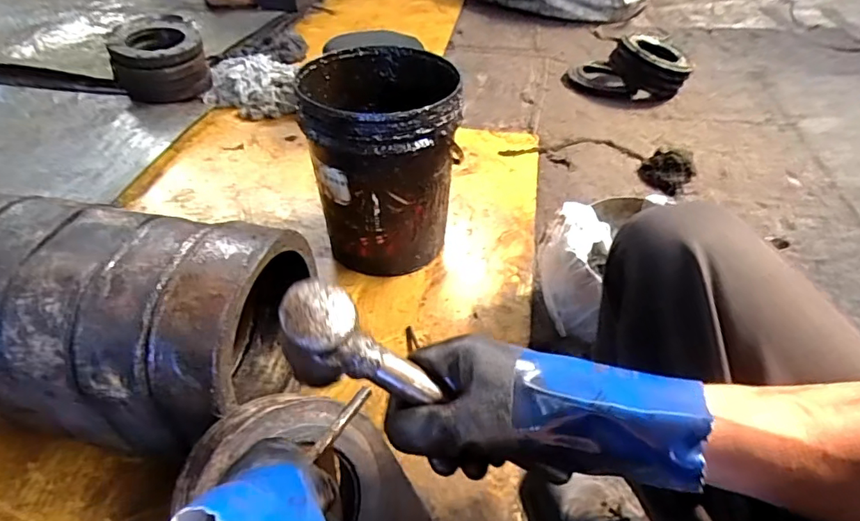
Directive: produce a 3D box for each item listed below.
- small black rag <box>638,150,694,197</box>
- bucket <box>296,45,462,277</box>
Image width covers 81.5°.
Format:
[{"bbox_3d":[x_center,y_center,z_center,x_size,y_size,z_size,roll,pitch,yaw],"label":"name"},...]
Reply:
[{"bbox_3d":[0.626,-0.241,1.324,0.131,0.069,0.123,23,47,21],"label":"small black rag"},{"bbox_3d":[-0.097,-0.188,1.024,0.286,0.379,0.297,-2,43,-5],"label":"bucket"}]

